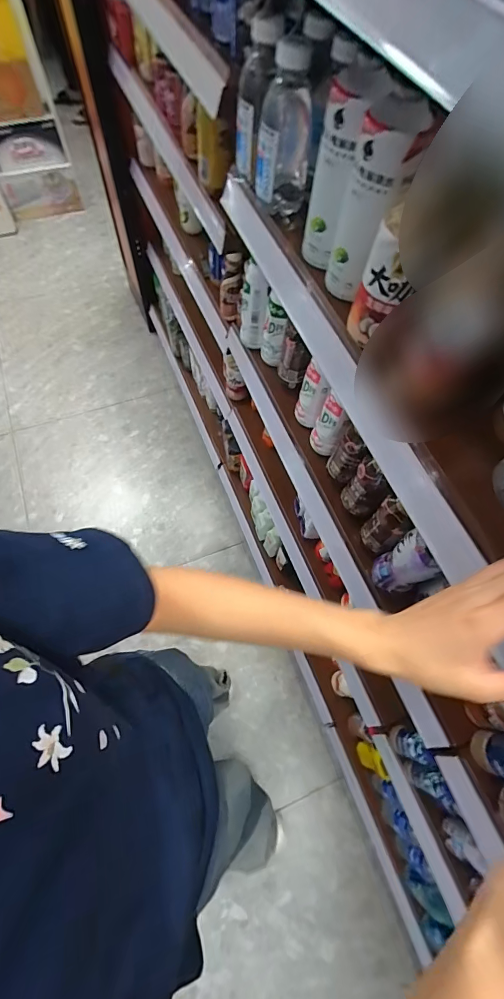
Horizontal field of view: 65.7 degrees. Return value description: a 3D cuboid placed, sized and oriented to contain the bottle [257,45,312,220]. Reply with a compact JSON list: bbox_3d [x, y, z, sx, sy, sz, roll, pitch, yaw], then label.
[{"bbox_3d":[0.046,-0.497,0.536,0.067,0.174,0.079,9,65,2],"label":"bottle"}]

